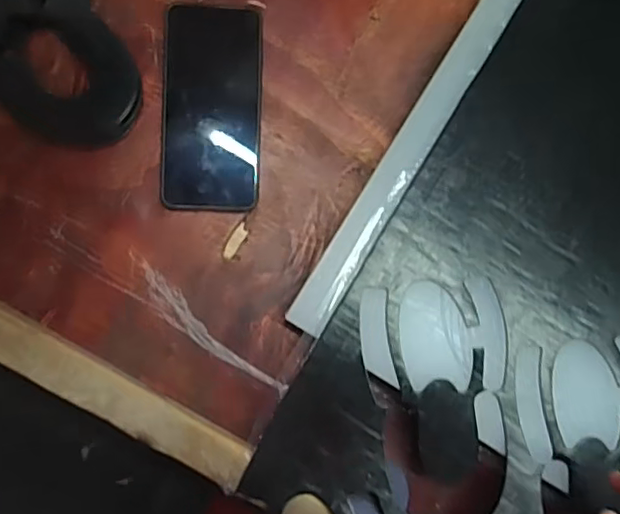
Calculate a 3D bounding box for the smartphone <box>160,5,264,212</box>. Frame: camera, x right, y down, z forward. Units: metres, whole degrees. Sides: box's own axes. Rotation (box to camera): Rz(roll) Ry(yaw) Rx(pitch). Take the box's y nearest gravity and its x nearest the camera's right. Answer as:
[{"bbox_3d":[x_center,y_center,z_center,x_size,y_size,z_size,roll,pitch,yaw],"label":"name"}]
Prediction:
[{"bbox_3d":[-0.077,-0.117,0.461,0.075,0.015,0.156,2,86,-5],"label":"smartphone"}]

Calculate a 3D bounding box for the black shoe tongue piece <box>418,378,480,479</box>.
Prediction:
[{"bbox_3d":[0.104,0.133,0.443,0.047,0.007,0.076,-13,89,-4],"label":"black shoe tongue piece"}]

